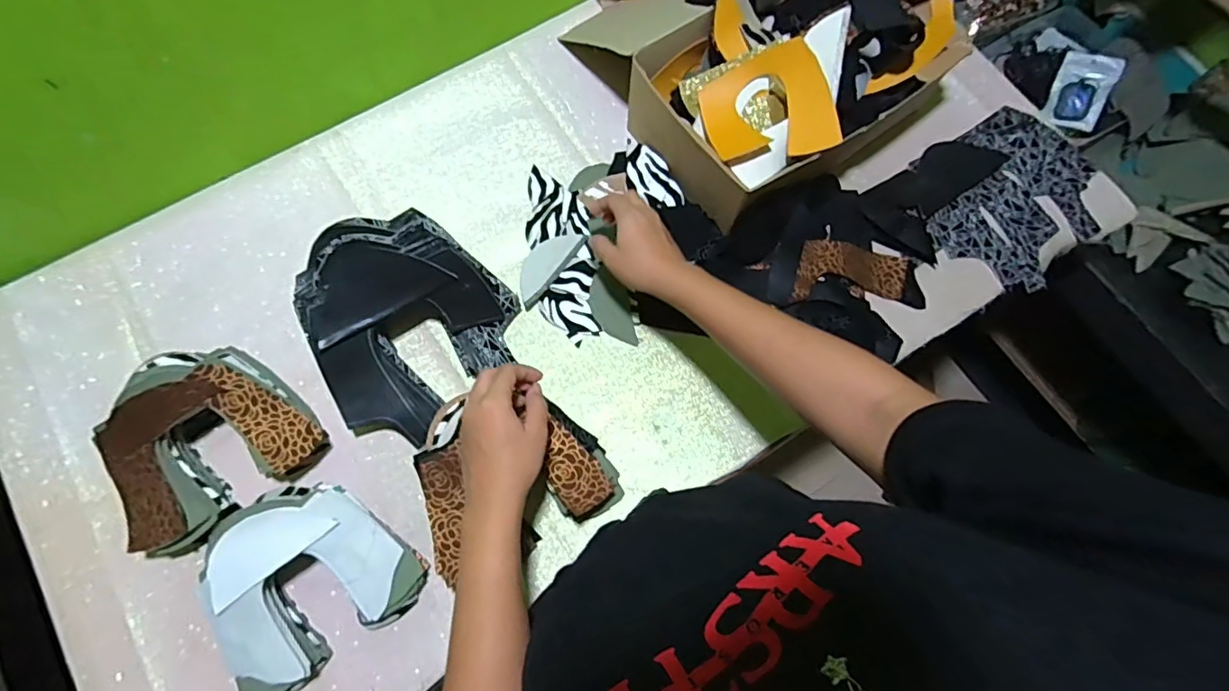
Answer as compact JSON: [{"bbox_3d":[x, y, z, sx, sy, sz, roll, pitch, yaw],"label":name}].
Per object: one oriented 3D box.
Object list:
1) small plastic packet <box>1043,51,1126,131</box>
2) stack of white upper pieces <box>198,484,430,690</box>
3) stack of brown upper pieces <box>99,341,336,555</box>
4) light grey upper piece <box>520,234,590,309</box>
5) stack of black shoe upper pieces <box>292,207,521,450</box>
[{"bbox_3d":[0.654,-0.357,0.764,0.067,0.017,0.098,26,111,28],"label":"small plastic packet"},{"bbox_3d":[-0.284,0.204,0.493,0.165,0.073,0.162,-35,78,-10],"label":"stack of white upper pieces"},{"bbox_3d":[-0.401,0.088,0.519,0.180,0.084,0.160,-38,78,-11],"label":"stack of brown upper pieces"},{"bbox_3d":[-0.079,-0.092,0.622,0.043,0.013,0.103,37,76,9],"label":"light grey upper piece"},{"bbox_3d":[-0.217,-0.030,0.555,0.203,0.093,0.217,-39,79,-11],"label":"stack of black shoe upper pieces"}]

